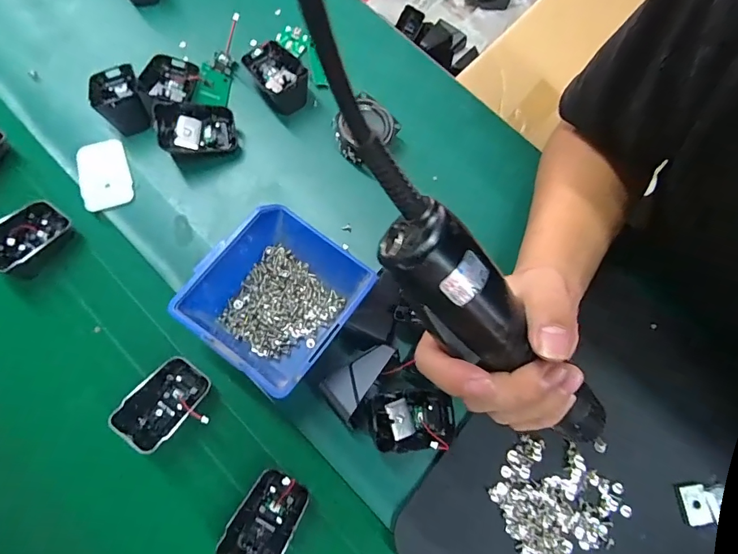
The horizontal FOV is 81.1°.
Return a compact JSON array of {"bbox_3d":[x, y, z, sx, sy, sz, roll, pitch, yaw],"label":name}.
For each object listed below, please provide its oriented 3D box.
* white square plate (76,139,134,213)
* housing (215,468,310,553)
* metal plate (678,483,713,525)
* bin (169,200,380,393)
[{"bbox_3d":[-0.251,-0.096,0.409,0.046,0.004,0.069,-18,77,-6],"label":"white square plate"},{"bbox_3d":[-0.078,0.186,0.331,0.046,0.040,0.062,26,78,6],"label":"housing"},{"bbox_3d":[0.259,0.180,0.342,0.018,0.004,0.028,-6,63,9],"label":"metal plate"},{"bbox_3d":[-0.075,0.014,0.355,0.121,0.069,0.119,36,79,7],"label":"bin"}]

